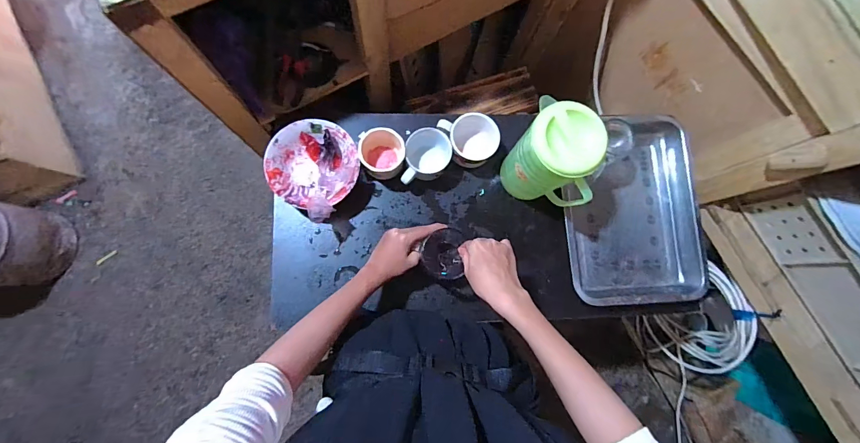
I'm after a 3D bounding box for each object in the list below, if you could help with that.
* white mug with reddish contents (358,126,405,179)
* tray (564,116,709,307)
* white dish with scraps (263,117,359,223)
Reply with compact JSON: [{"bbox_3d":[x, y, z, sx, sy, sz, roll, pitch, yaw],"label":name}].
[{"bbox_3d":[-0.085,-0.119,0.650,0.086,0.068,0.077,39,82,3],"label":"white mug with reddish contents"},{"bbox_3d":[0.371,-0.028,0.694,0.262,0.048,0.355,-4,83,-4],"label":"tray"},{"bbox_3d":[-0.200,-0.096,0.636,0.154,0.073,0.149,0,82,-3],"label":"white dish with scraps"}]

